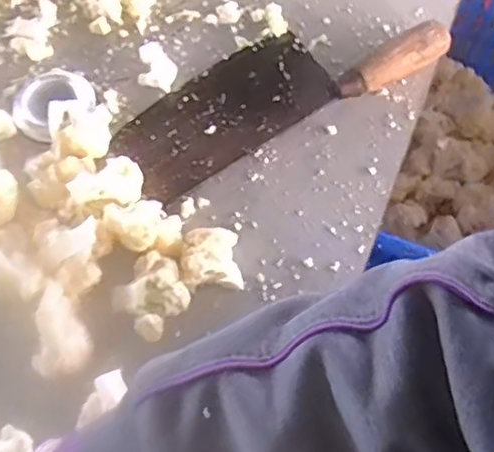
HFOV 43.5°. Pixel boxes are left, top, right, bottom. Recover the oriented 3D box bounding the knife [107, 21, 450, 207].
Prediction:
[{"bbox_3d":[0.022,-0.110,0.474,0.252,0.035,0.089,-28,68,-13],"label":"knife"}]

